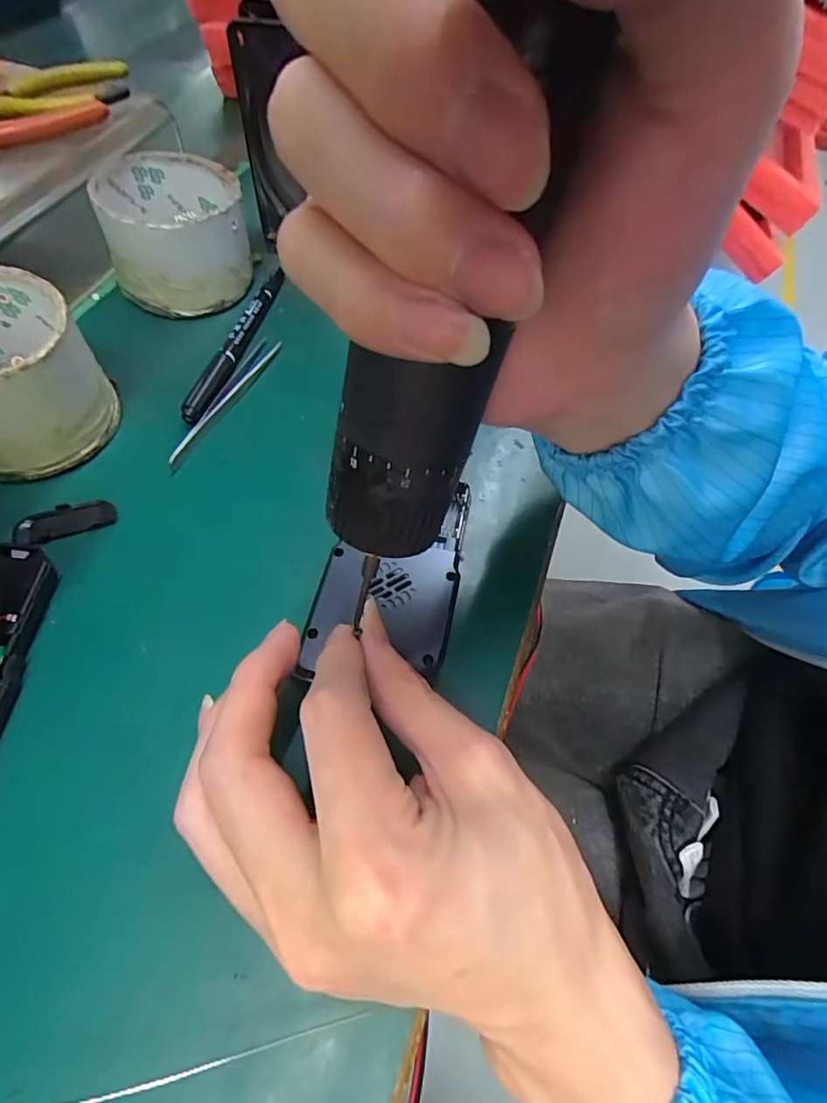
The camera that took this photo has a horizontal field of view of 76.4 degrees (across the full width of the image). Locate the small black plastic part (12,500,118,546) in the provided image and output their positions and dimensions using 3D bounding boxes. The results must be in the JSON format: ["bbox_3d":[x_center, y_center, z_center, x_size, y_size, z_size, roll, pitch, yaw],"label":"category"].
[{"bbox_3d":[-0.166,-0.016,0.249,0.043,0.004,0.017,-17,63,-13],"label":"small black plastic part"}]

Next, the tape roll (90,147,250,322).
[{"bbox_3d":[-0.143,-0.195,0.323,0.078,0.057,0.080,-10,62,-10],"label":"tape roll"}]

